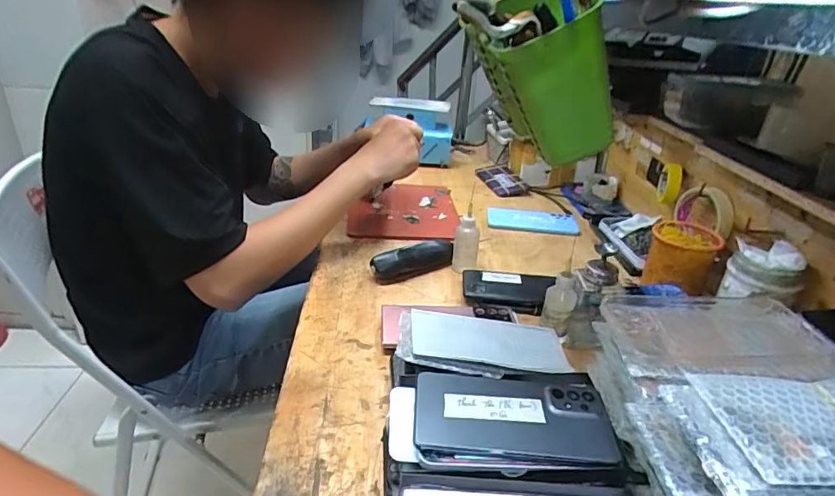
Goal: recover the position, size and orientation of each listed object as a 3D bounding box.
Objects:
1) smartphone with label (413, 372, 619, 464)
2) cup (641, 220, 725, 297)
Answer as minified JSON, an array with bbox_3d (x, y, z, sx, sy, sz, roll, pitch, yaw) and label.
[{"bbox_3d":[0.077,0.136,0.408,0.156,0.007,0.071,5,39,0],"label":"smartphone with label"},{"bbox_3d":[0.358,0.010,0.675,0.082,0.072,0.090,18,30,27],"label":"cup"}]

